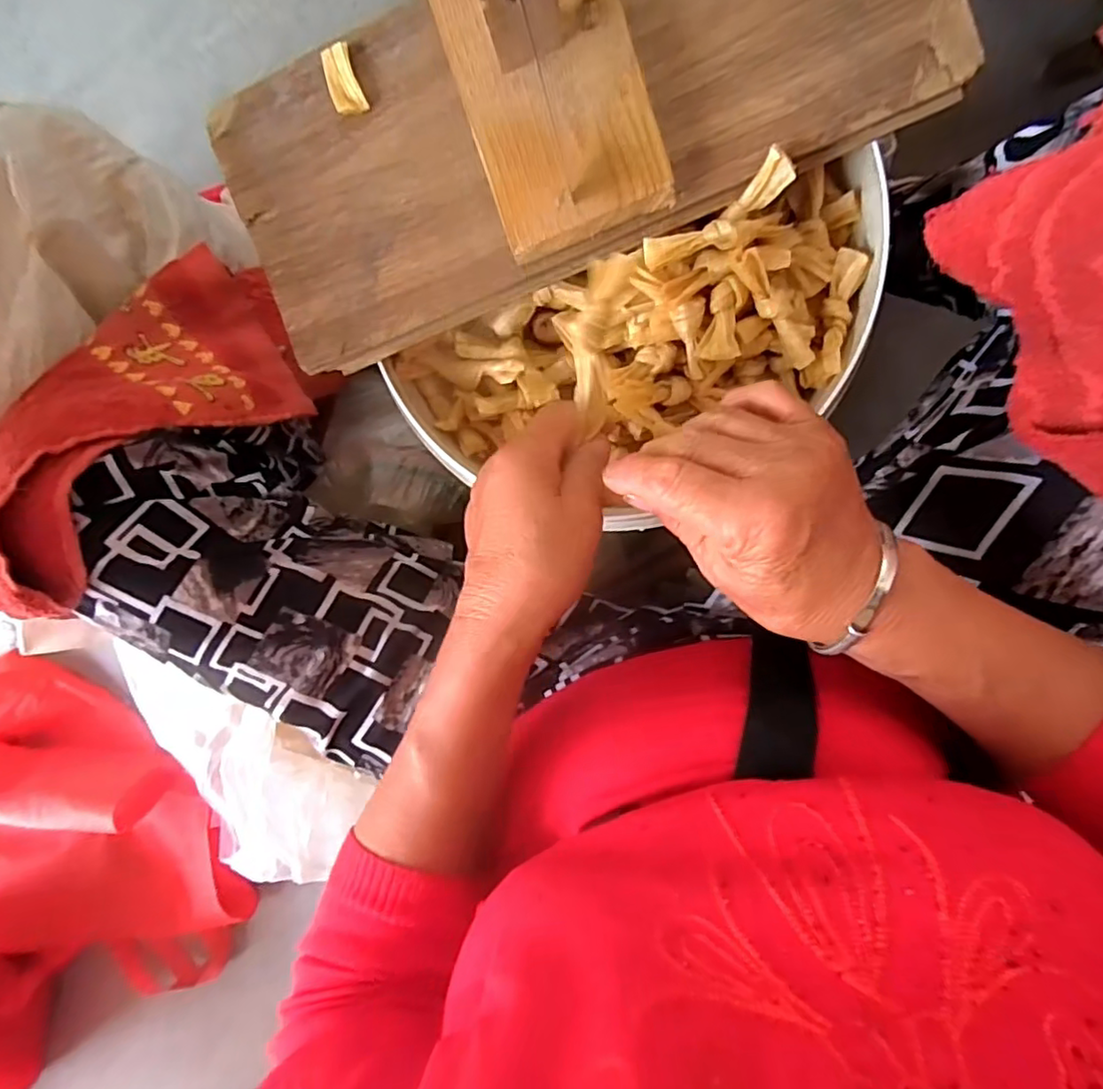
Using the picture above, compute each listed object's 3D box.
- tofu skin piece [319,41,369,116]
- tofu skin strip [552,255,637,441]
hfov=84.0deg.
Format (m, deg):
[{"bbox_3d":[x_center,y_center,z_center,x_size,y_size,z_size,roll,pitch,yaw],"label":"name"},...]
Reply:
[{"bbox_3d":[-0.117,-0.260,0.343,0.017,0.004,0.036,-18,94,8],"label":"tofu skin piece"},{"bbox_3d":[0.019,-0.098,0.302,0.031,0.018,0.082,7,109,5],"label":"tofu skin strip"}]

